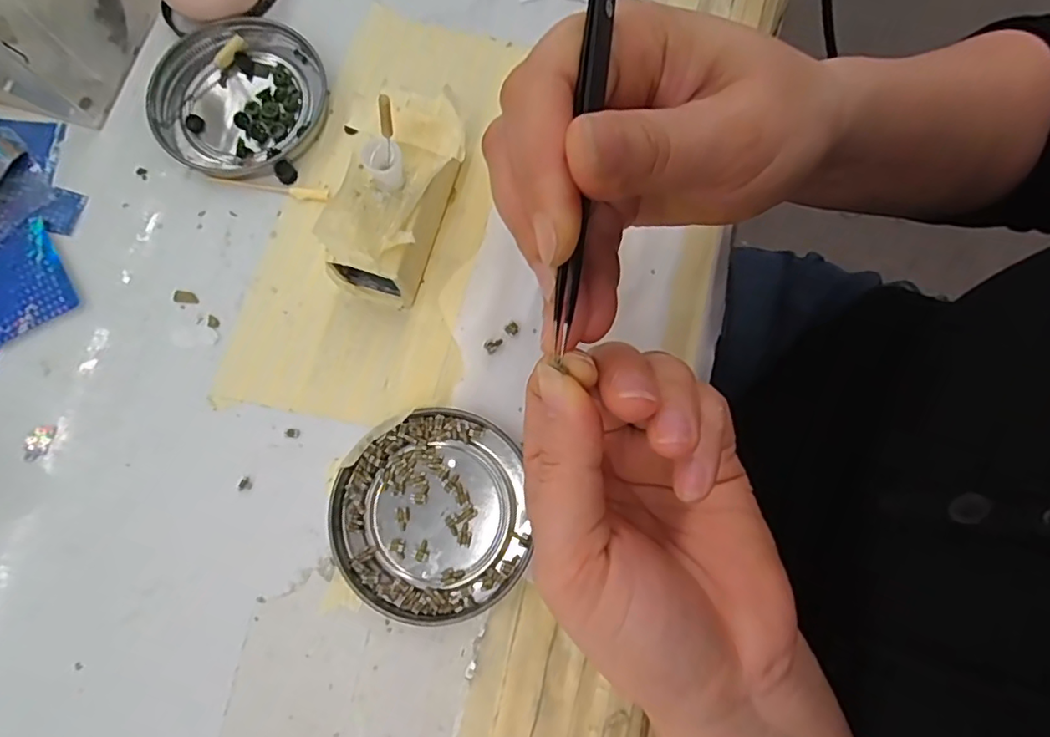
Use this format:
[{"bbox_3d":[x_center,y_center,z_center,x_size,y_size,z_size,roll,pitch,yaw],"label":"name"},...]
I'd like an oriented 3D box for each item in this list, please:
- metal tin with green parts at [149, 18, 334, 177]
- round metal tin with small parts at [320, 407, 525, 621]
[{"bbox_3d":[-0.133,-0.126,0.268,0.078,0.009,0.074,0,78,0],"label":"metal tin with green parts"},{"bbox_3d":[-0.038,0.056,0.229,0.075,0.010,0.078,0,78,0],"label":"round metal tin with small parts"}]

